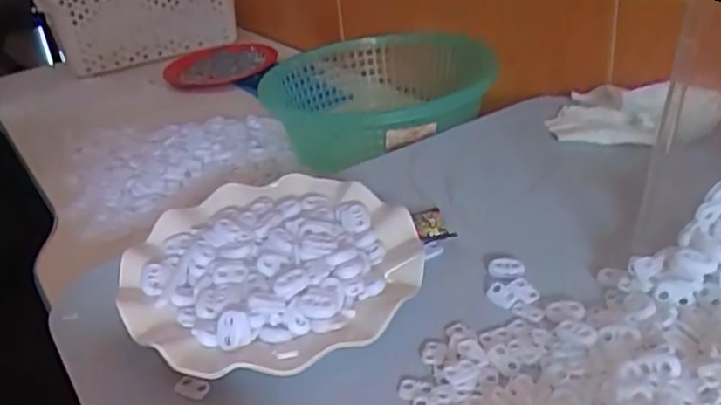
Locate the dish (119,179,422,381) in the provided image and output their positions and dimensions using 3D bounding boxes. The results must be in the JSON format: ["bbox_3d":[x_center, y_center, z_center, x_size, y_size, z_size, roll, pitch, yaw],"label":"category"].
[{"bbox_3d":[-0.052,0.037,0.414,0.170,0.026,0.170,-5,30,3],"label":"dish"}]

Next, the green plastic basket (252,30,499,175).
[{"bbox_3d":[0.035,-0.110,0.682,0.207,0.078,0.236,-18,32,-19],"label":"green plastic basket"}]

